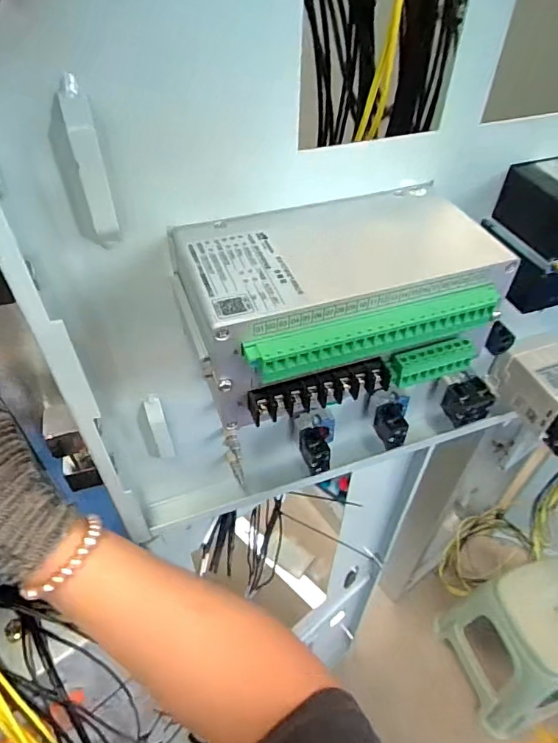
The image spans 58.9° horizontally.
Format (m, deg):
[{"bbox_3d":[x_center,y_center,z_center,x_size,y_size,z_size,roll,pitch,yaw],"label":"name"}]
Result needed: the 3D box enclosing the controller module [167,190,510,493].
[{"bbox_3d":[0.028,-0.035,0.244,0.151,0.060,0.092,-16,49,-16],"label":"controller module"}]

